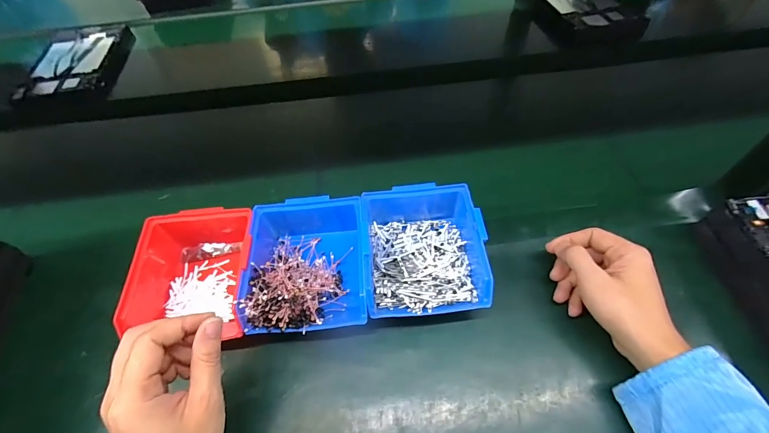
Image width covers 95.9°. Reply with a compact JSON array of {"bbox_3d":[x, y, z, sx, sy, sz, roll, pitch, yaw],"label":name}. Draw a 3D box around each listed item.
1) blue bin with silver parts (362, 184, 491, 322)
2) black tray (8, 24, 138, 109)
[{"bbox_3d":[0.041,0.030,0.386,0.120,0.062,0.155,-5,55,-1],"label":"blue bin with silver parts"},{"bbox_3d":[-0.596,-0.295,0.675,0.150,0.035,0.250,-10,56,-4],"label":"black tray"}]

